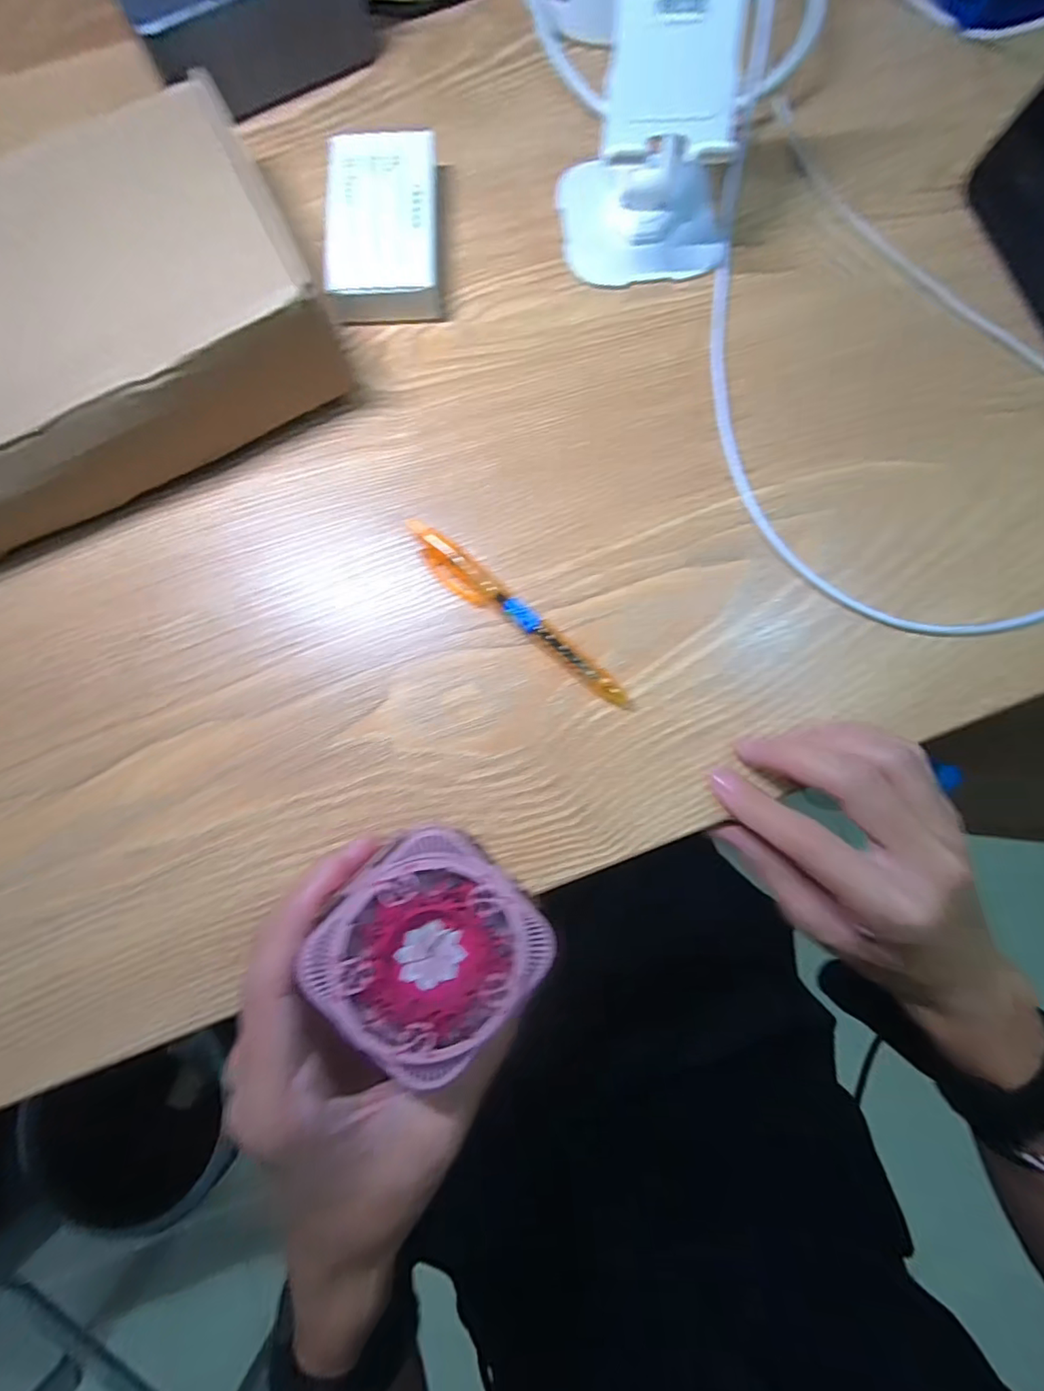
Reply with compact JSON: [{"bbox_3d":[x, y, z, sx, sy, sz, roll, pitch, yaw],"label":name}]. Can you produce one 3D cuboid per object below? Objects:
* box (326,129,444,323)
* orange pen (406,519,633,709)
[{"bbox_3d":[-0.076,-0.263,0.305,0.059,0.022,0.106,-3,80,0],"label":"box"},{"bbox_3d":[-0.005,-0.040,0.268,0.142,0.011,0.015,40,83,7],"label":"orange pen"}]

